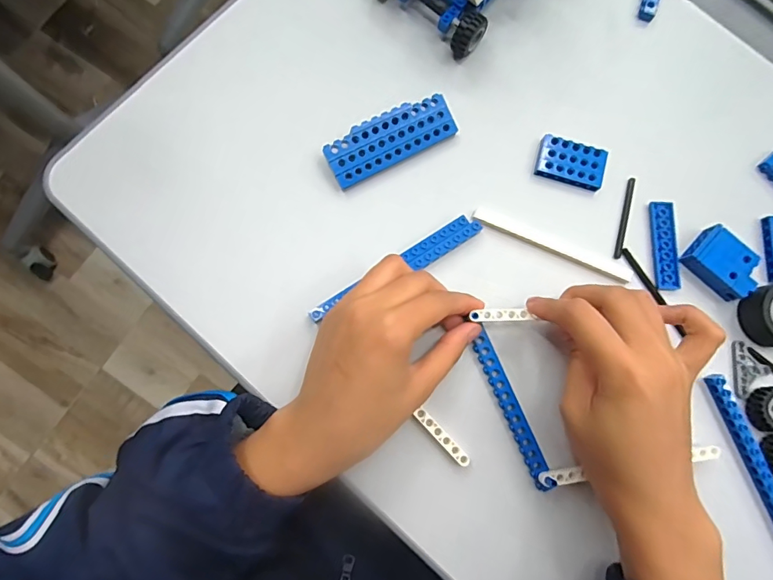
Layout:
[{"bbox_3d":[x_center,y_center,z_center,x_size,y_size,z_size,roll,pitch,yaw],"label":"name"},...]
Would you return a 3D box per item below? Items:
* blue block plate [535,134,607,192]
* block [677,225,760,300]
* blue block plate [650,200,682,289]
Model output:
[{"bbox_3d":[0.135,-0.093,0.331,0.048,0.006,0.031,14,79,2],"label":"blue block plate"},{"bbox_3d":[0.234,-0.018,0.317,0.034,0.015,0.049,-42,82,-8],"label":"block"},{"bbox_3d":[0.199,-0.032,0.323,0.017,0.004,0.063,1,79,0],"label":"blue block plate"}]

